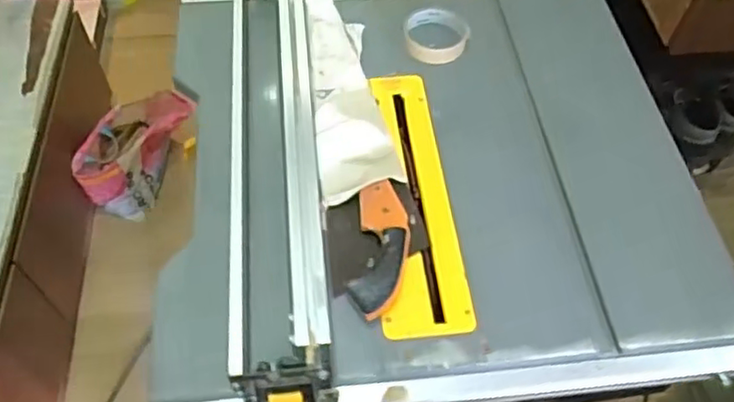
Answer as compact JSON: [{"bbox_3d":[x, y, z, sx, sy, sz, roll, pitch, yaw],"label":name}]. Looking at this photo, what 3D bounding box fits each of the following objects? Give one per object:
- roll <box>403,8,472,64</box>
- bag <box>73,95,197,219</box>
[{"bbox_3d":[0.092,-0.222,0.849,0.087,0.025,0.084,1,55,-1],"label":"roll"},{"bbox_3d":[-0.604,-0.132,1.682,0.144,0.220,0.341,16,57,9],"label":"bag"}]

